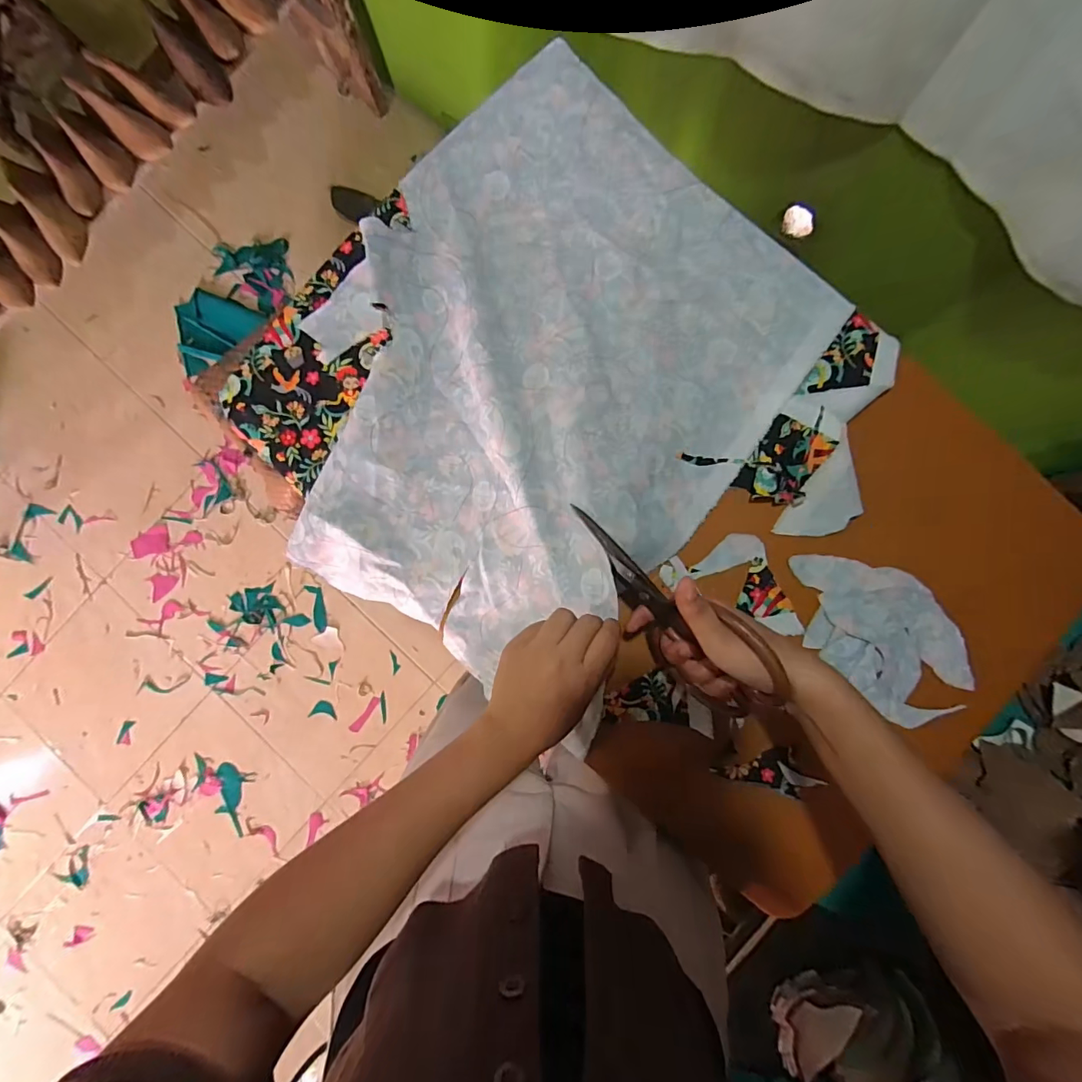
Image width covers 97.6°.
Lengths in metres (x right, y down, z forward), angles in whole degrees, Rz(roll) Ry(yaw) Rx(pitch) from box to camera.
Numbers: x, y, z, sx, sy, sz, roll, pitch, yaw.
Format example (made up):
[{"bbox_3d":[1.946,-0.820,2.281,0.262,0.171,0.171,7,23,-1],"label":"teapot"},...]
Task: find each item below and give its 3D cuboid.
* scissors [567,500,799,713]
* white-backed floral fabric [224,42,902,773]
[{"bbox_3d":[0.092,0.058,0.366,0.013,0.100,0.188,-28,47,-30],"label":"scissors"},{"bbox_3d":[0.017,-0.136,0.427,0.488,0.068,0.513,42,90,1],"label":"white-backed floral fabric"}]

